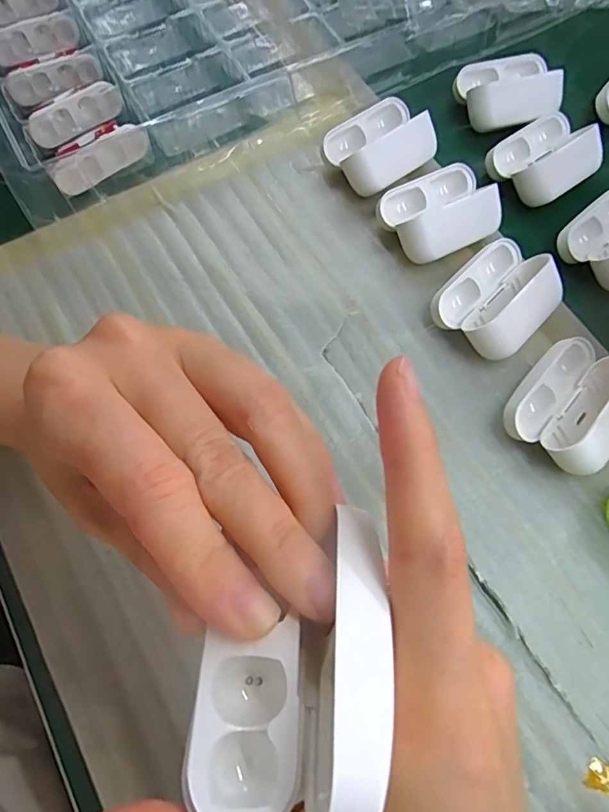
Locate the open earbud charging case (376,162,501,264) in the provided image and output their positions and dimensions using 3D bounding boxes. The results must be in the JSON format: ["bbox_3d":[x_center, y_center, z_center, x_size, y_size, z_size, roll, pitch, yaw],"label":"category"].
[{"bbox_3d":[0.081,-0.115,0.291,0.064,0.028,0.050,-23,72,-8],"label":"open earbud charging case"}]

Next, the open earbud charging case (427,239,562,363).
[{"bbox_3d":[0.108,-0.059,0.270,0.052,0.029,0.067,42,76,14],"label":"open earbud charging case"}]

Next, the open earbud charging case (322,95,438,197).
[{"bbox_3d":[0.049,-0.165,0.309,0.066,0.031,0.051,-32,73,-11],"label":"open earbud charging case"}]

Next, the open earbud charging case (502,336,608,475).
[{"bbox_3d":[0.138,0.000,0.248,0.053,0.030,0.066,42,76,13],"label":"open earbud charging case"}]

